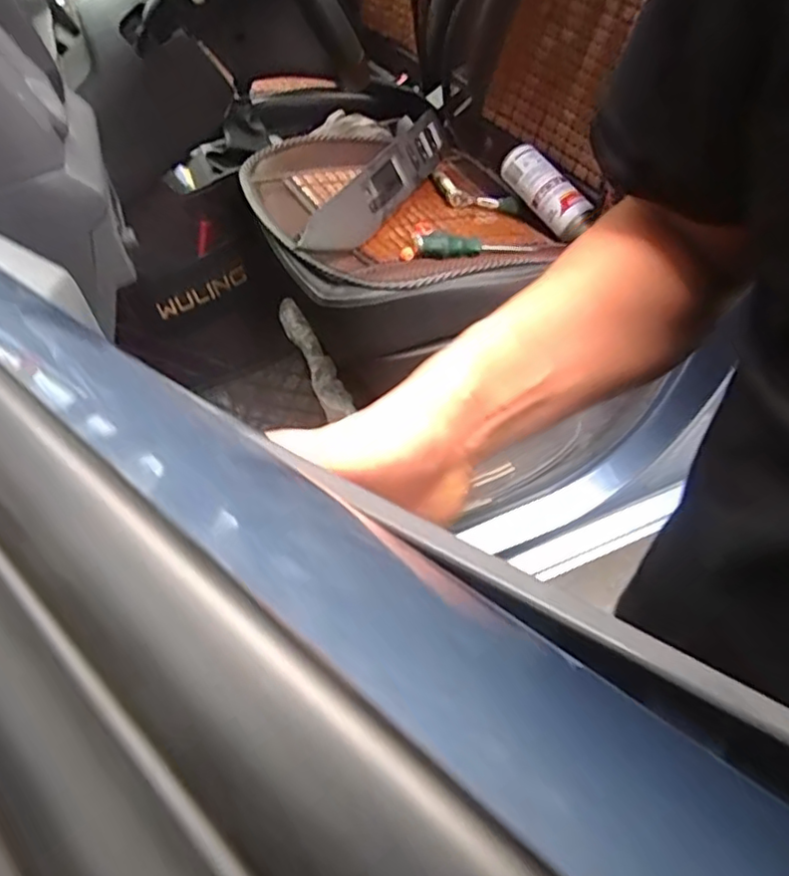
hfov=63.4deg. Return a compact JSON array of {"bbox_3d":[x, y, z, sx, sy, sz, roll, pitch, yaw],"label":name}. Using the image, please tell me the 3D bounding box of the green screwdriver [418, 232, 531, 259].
[{"bbox_3d":[0.108,-0.256,0.853,0.172,0.031,0.027,-7,43,-28],"label":"green screwdriver"}]

